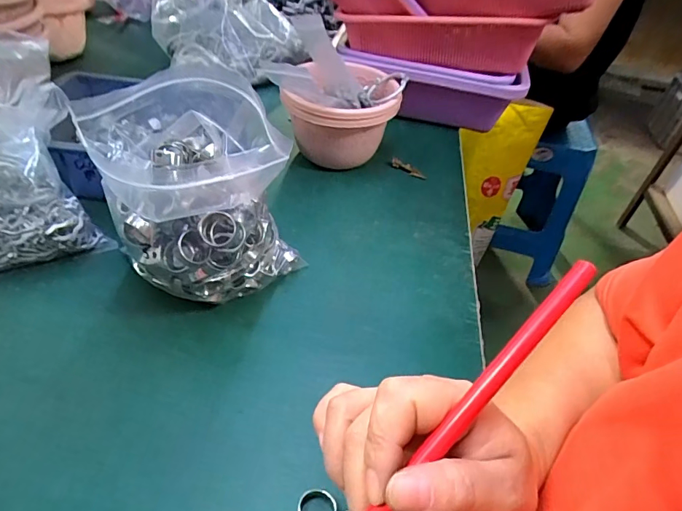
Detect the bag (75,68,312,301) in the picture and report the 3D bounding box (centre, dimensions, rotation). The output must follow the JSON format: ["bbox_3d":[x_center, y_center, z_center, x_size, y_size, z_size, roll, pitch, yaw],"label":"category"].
[{"bbox_3d":[-0.109,-0.040,0.373,0.124,0.184,0.134,34,50,26],"label":"bag"}]

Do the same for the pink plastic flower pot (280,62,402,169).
[{"bbox_3d":[-0.005,-0.165,0.554,0.125,0.107,0.119,4,43,-3],"label":"pink plastic flower pot"}]

